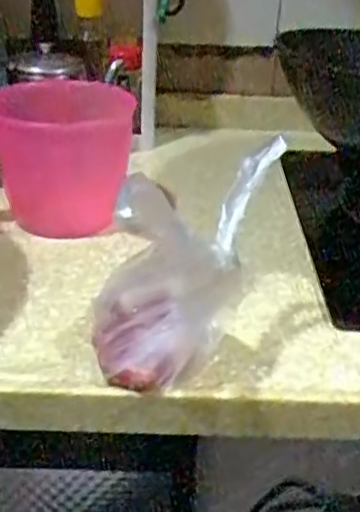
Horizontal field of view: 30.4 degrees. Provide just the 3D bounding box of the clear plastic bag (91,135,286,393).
[{"bbox_3d":[0.002,0.008,0.465,0.122,0.148,0.105,5,29,5],"label":"clear plastic bag"}]

